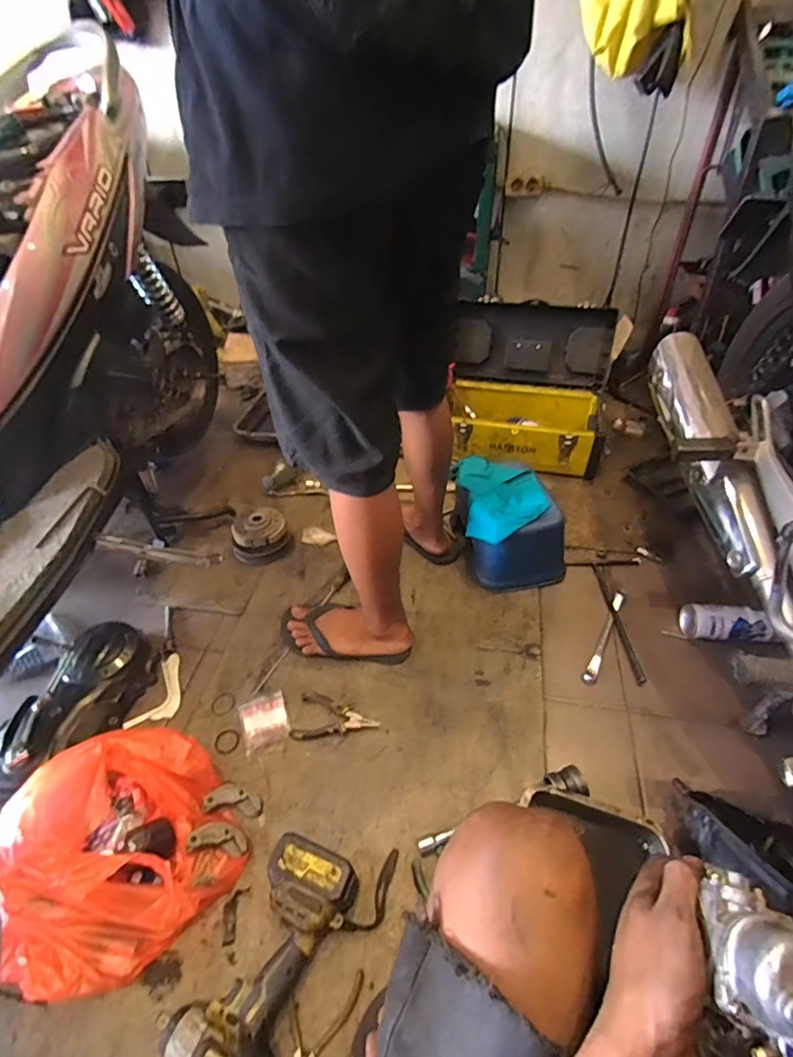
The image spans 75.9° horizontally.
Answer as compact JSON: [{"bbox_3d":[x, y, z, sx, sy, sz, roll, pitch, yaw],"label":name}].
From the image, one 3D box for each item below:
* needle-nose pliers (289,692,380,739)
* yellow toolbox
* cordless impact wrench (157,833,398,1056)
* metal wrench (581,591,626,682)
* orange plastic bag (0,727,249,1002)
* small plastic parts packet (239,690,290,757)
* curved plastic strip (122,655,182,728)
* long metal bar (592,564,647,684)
[{"bbox_3d":[-0.109,0.328,0.901,0.148,0.013,0.079,-4,41,-1],"label":"needle-nose pliers"},{"bbox_3d":[0.366,-0.412,1.460,0.458,0.296,0.412,8,42,12],"label":"yellow toolbox"},{"bbox_3d":[-0.133,0.522,0.644,0.149,0.080,0.308,22,47,26],"label":"cordless impact wrench"},{"bbox_3d":[0.424,0.209,1.027,0.025,0.017,0.259,21,46,25],"label":"metal wrench"},{"bbox_3d":[-0.399,0.450,0.725,0.294,0.120,0.292,-21,44,-20],"label":"orange plastic bag"},{"bbox_3d":[-0.231,0.339,0.895,0.079,0.008,0.091,-16,43,-15],"label":"small plastic parts packet"},{"bbox_3d":[-0.438,0.308,0.967,0.076,0.010,0.160,5,41,8],"label":"curved plastic strip"},{"bbox_3d":[0.462,0.183,1.066,0.023,0.006,0.314,0,41,3],"label":"long metal bar"}]

